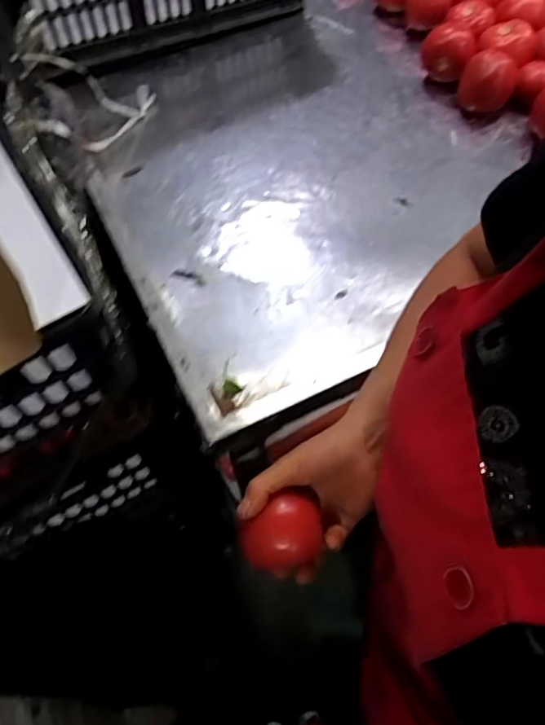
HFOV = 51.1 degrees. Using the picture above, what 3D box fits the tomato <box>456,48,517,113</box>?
[{"bbox_3d":[0.284,-0.378,0.762,0.063,0.061,0.066,-17,60,-7],"label":"tomato"}]

